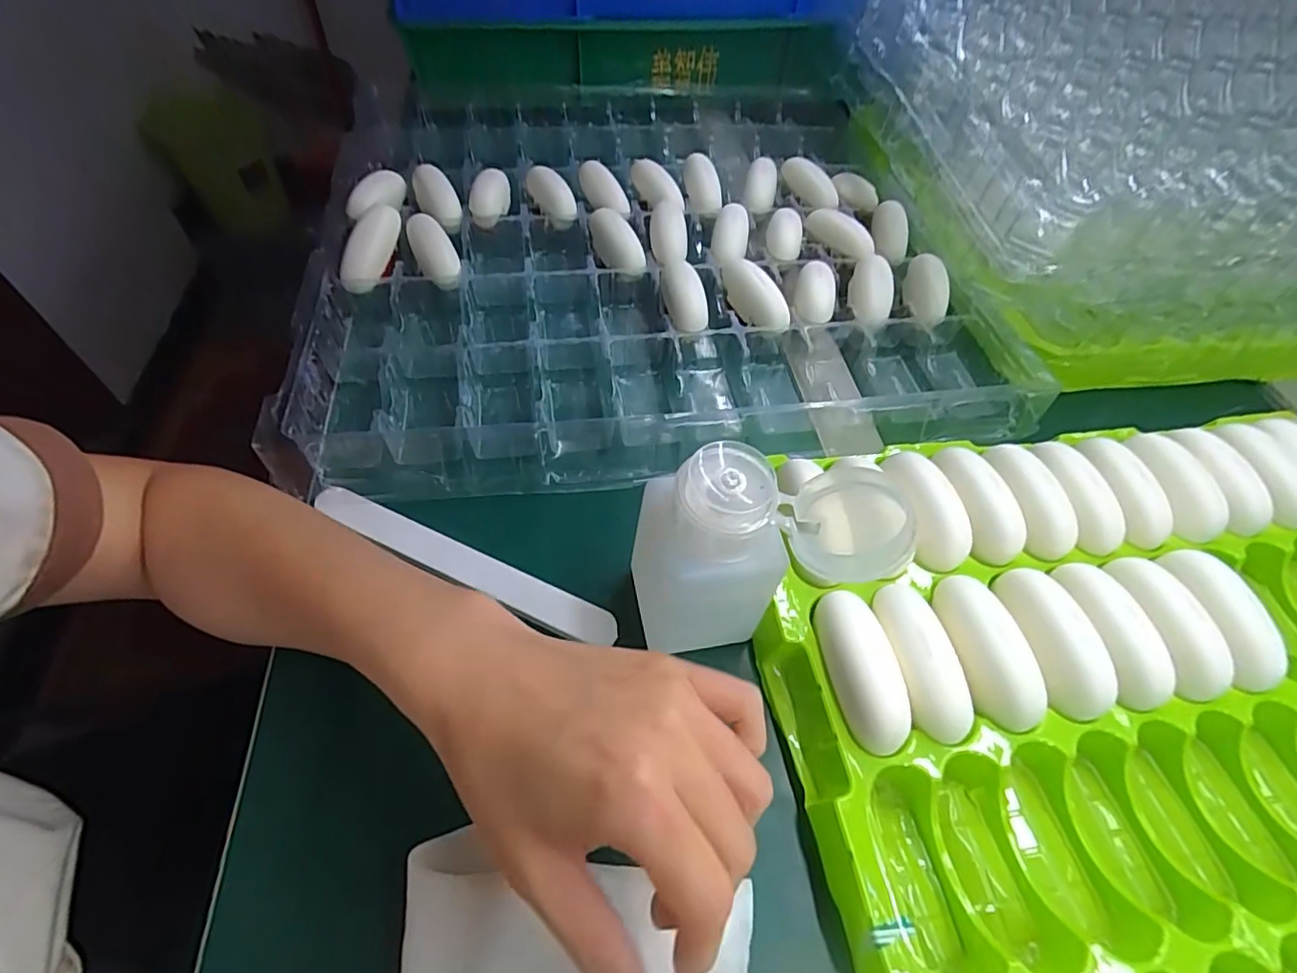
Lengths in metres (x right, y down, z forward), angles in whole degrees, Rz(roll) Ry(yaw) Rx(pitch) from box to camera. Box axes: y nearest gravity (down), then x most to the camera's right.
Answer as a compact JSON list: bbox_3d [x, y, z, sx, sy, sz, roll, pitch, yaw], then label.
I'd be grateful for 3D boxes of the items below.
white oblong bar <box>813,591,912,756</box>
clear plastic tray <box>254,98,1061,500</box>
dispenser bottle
[{"bbox_3d":[0.089,0.075,0.248,0.022,0.020,0.066,-9,55,-10],"label":"white oblong bar"},{"bbox_3d":[-0.001,-0.203,0.464,0.457,0.044,0.481,-4,55,-7],"label":"clear plastic tray"},{"bbox_3d":[0.042,0.033,0.250,0.094,0.103,0.043,6,54,0],"label":"dispenser bottle"}]

